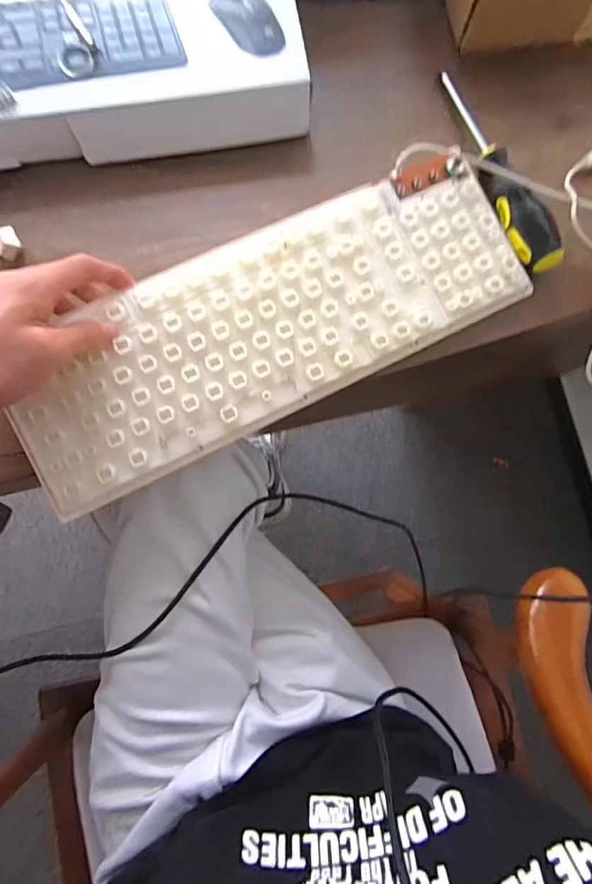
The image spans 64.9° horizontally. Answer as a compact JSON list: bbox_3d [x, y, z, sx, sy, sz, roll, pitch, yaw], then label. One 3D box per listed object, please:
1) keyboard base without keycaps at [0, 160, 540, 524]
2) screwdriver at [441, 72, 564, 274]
[{"bbox_3d":[-0.015,-0.088,0.350,0.389,0.027,0.131,-30,84,-8],"label":"keyboard base without keycaps"},{"bbox_3d":[0.163,-0.224,0.382,0.029,0.038,0.187,-23,83,-5],"label":"screwdriver"}]

